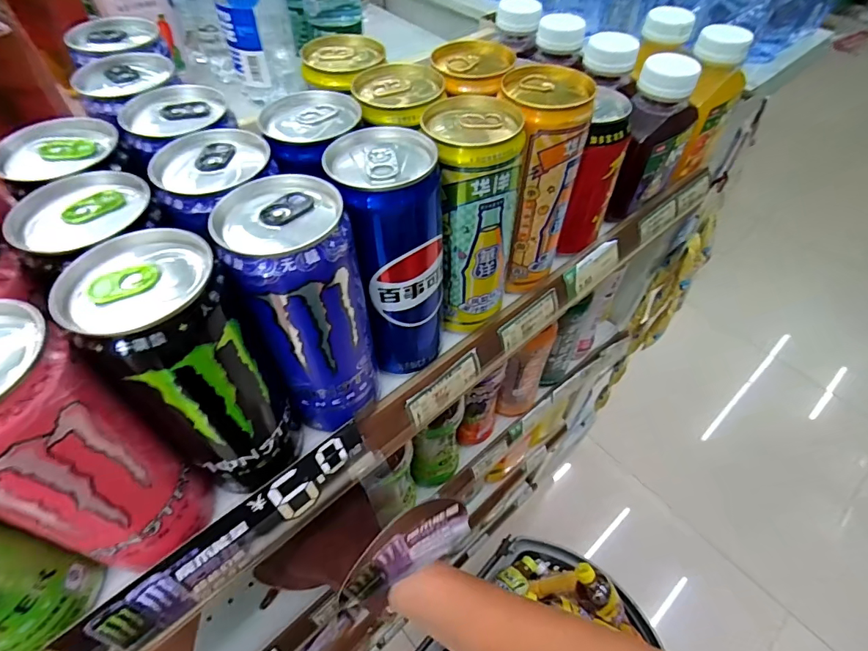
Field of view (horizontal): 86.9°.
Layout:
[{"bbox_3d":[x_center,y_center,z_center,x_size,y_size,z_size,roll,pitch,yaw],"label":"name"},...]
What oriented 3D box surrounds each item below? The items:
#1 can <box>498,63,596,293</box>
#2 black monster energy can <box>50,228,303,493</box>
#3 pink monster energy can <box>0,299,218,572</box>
[{"bbox_3d":[0.065,-0.089,0.306,0.057,0.138,0.050,18,53,12],"label":"can"},{"bbox_3d":[-0.104,0.025,0.213,0.053,0.135,0.052,1,52,-1],"label":"black monster energy can"},{"bbox_3d":[-0.149,0.055,0.189,0.059,0.127,0.055,29,57,19],"label":"pink monster energy can"}]

